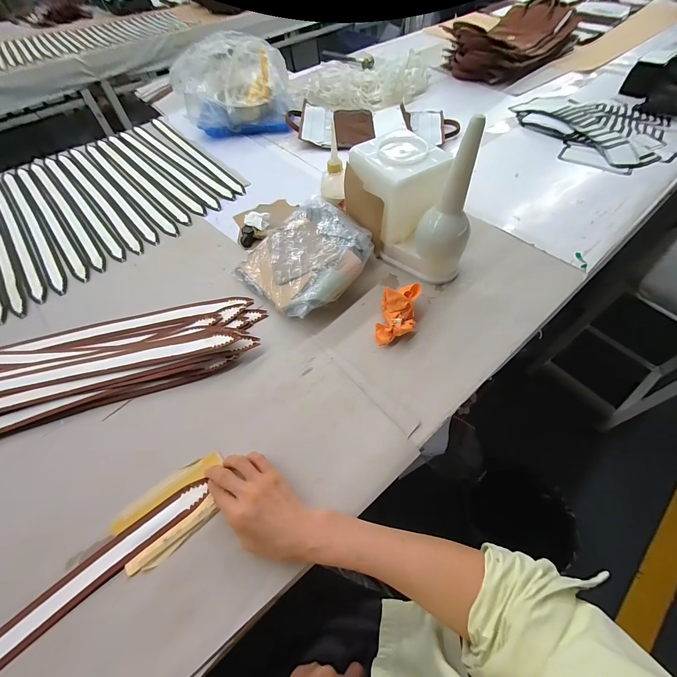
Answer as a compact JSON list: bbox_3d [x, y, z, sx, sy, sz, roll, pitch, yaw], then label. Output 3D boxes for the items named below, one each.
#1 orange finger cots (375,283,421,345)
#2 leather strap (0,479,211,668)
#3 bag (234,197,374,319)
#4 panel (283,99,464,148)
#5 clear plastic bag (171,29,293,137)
[{"bbox_3d":[0.096,-0.046,0.486,0.058,0.054,0.100,9,56,10],"label":"orange finger cots"},{"bbox_3d":[-0.376,0.348,0.288,0.557,0.009,0.040,-39,61,-21],"label":"leather strap"},{"bbox_3d":[-0.055,-0.156,0.569,0.227,0.064,0.219,-39,61,-21],"label":"bag"},{"bbox_3d":[0.098,-0.644,0.920,0.483,0.031,0.265,-3,55,-2],"label":"panel"},{"bbox_3d":[-0.306,-0.712,0.872,0.329,0.176,0.218,-11,55,-4],"label":"clear plastic bag"}]

